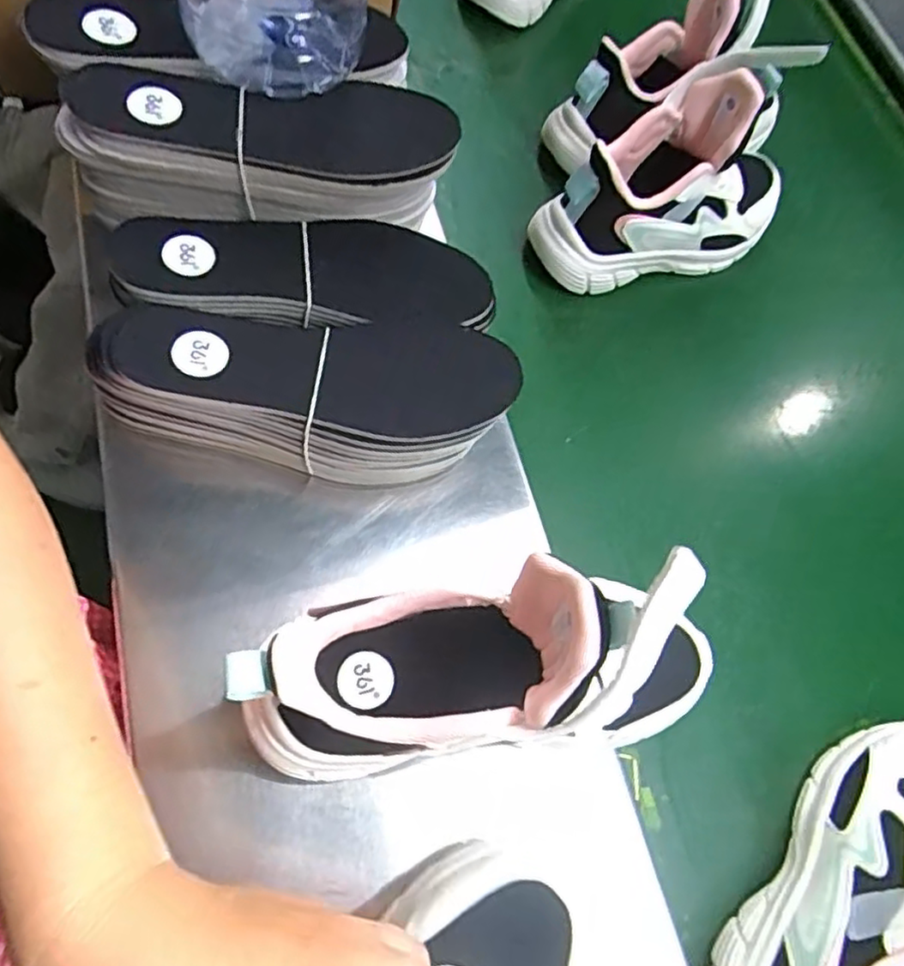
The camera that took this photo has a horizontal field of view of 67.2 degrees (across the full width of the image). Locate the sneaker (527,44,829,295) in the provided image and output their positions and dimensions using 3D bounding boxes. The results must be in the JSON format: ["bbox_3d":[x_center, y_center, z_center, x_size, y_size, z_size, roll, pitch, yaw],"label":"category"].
[{"bbox_3d":[0.167,-0.222,0.502,0.212,0.134,0.079,-19,71,-10],"label":"sneaker"}]

